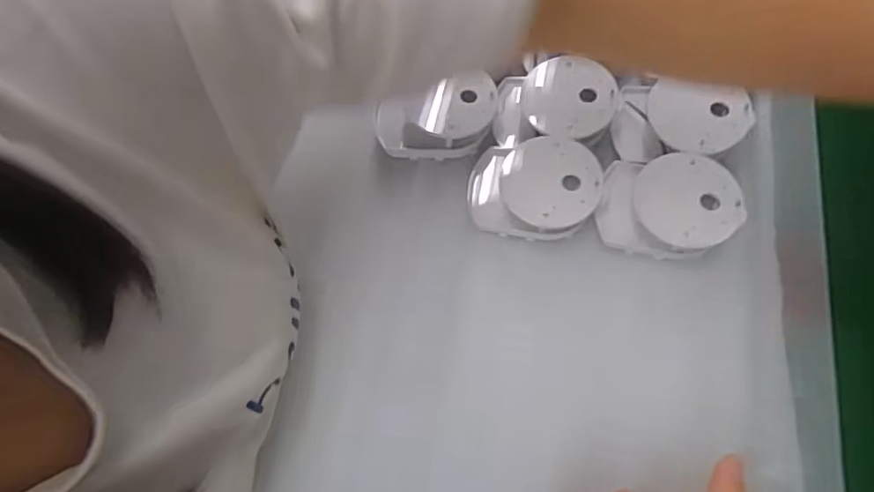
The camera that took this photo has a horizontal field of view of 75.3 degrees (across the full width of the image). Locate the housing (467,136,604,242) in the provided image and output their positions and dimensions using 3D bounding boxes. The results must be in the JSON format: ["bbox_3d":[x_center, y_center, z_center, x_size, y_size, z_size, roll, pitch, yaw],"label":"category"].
[{"bbox_3d":[0.062,-0.038,0.371,0.080,0.033,0.062,4,70,5],"label":"housing"}]

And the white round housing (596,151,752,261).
[{"bbox_3d":[0.147,-0.027,0.363,0.082,0.031,0.066,17,71,9],"label":"white round housing"}]

